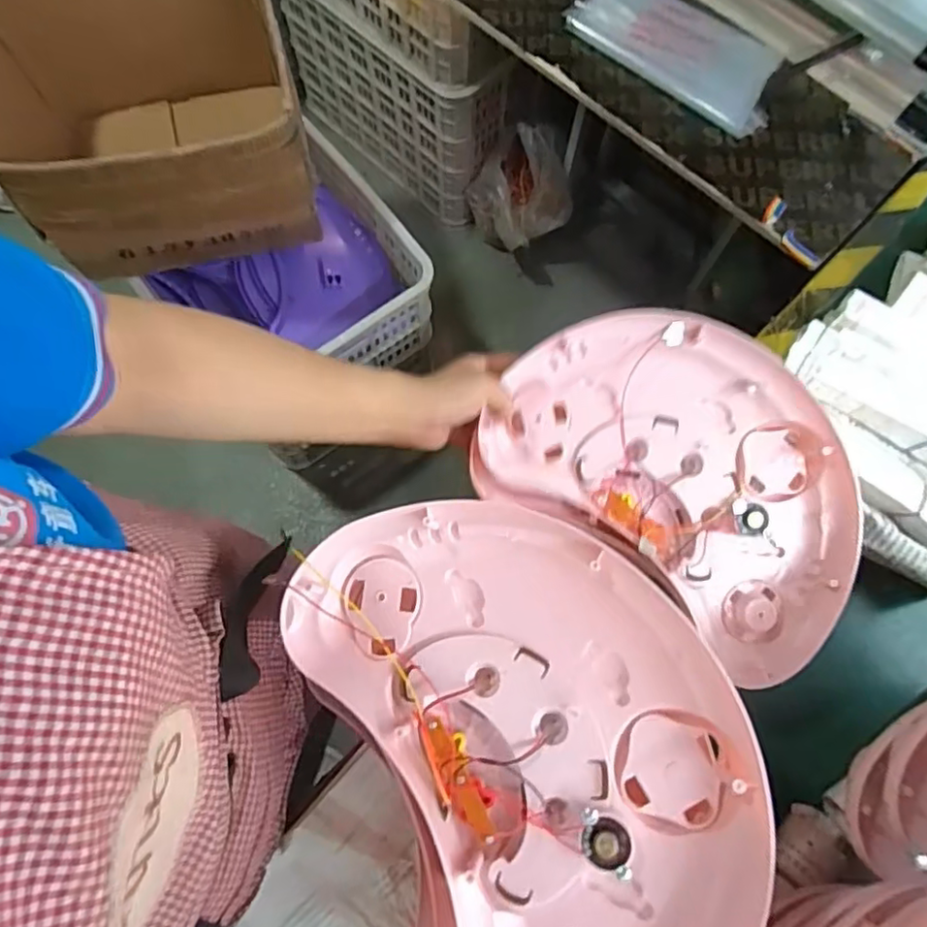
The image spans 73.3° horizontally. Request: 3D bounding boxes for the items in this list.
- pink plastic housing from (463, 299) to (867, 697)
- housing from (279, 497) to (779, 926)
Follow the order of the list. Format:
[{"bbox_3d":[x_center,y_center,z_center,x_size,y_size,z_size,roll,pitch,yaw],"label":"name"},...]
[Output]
[{"bbox_3d":[0.188,0.003,0.538,0.327,0.065,0.242,31,90,-1],"label":"pink plastic housing"},{"bbox_3d":[0.041,0.176,0.385,0.232,0.064,0.326,-20,74,-8],"label":"housing"}]

